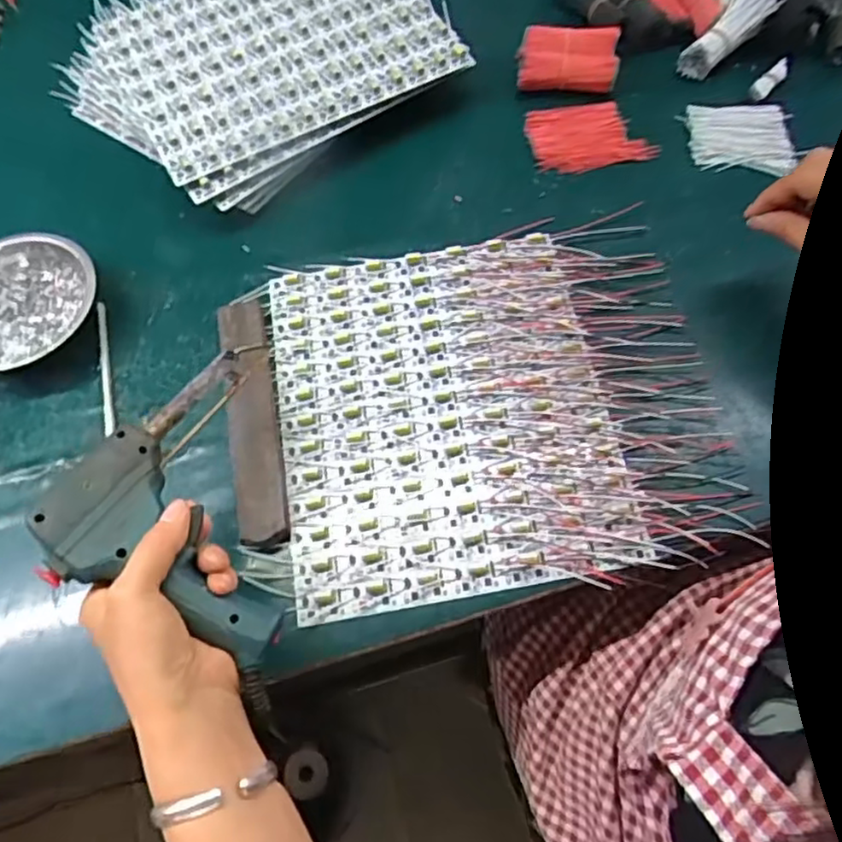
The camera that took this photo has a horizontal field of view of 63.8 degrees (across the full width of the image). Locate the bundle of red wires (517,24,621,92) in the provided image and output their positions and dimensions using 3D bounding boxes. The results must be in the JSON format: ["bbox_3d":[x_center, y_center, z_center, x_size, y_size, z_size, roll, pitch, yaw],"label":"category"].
[{"bbox_3d":[0.136,-0.340,0.629,0.091,0.011,0.062,2,85,-3],"label":"bundle of red wires"}]

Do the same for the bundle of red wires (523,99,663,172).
[{"bbox_3d":[0.154,-0.260,0.620,0.106,0.006,0.078,-9,64,-2],"label":"bundle of red wires"}]

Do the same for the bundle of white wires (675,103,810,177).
[{"bbox_3d":[0.287,-0.256,0.610,0.089,0.004,0.078,4,65,4],"label":"bundle of white wires"}]

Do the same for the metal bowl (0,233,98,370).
[{"bbox_3d":[-0.322,-0.091,0.548,0.125,0.033,0.114,-1,64,2],"label":"metal bowl"}]

